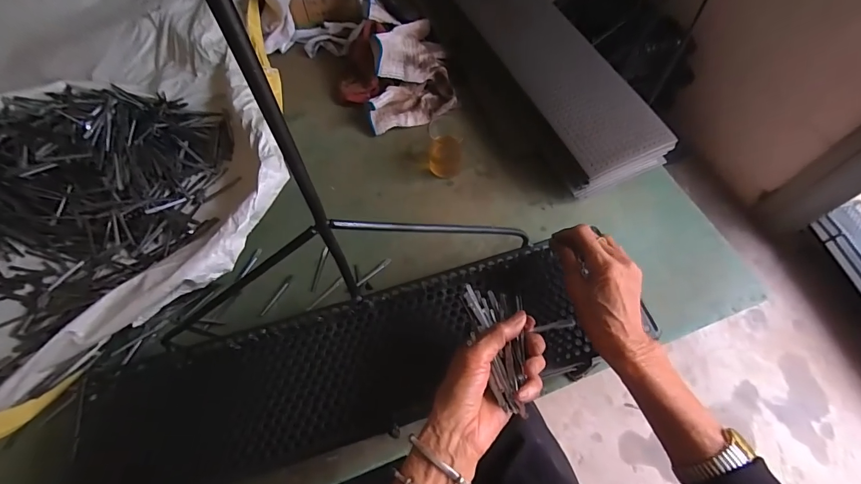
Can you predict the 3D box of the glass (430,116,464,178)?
[{"bbox_3d":[0.023,-0.139,0.602,0.050,0.070,0.058,-1,62,0],"label":"glass"}]

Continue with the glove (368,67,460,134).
[{"bbox_3d":[-0.033,-0.238,0.663,0.156,0.042,0.080,-20,64,-10],"label":"glove"}]

